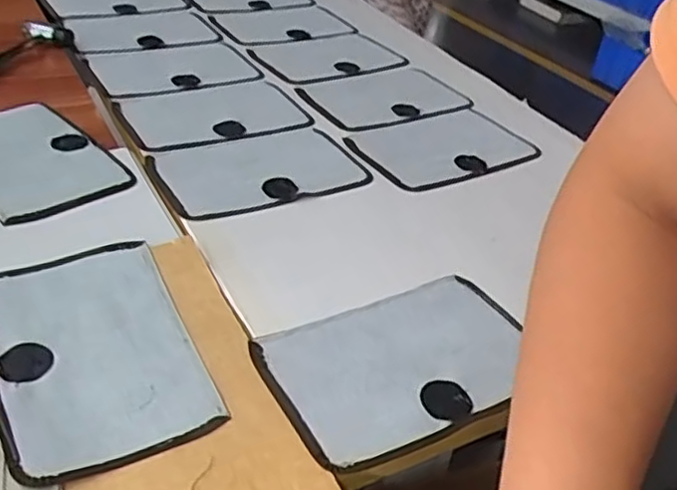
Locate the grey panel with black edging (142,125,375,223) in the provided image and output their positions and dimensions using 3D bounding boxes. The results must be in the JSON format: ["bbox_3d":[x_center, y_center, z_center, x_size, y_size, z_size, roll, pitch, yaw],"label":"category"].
[{"bbox_3d":[-0.091,-0.090,0.764,0.221,0.010,0.151,-15,42,-27],"label":"grey panel with black edging"}]

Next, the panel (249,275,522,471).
[{"bbox_3d":[0.053,0.089,0.539,0.216,0.007,0.134,-16,42,-28],"label":"panel"}]

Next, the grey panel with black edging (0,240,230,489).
[{"bbox_3d":[-0.189,0.074,0.520,0.140,0.009,0.223,-13,41,-26],"label":"grey panel with black edging"}]

